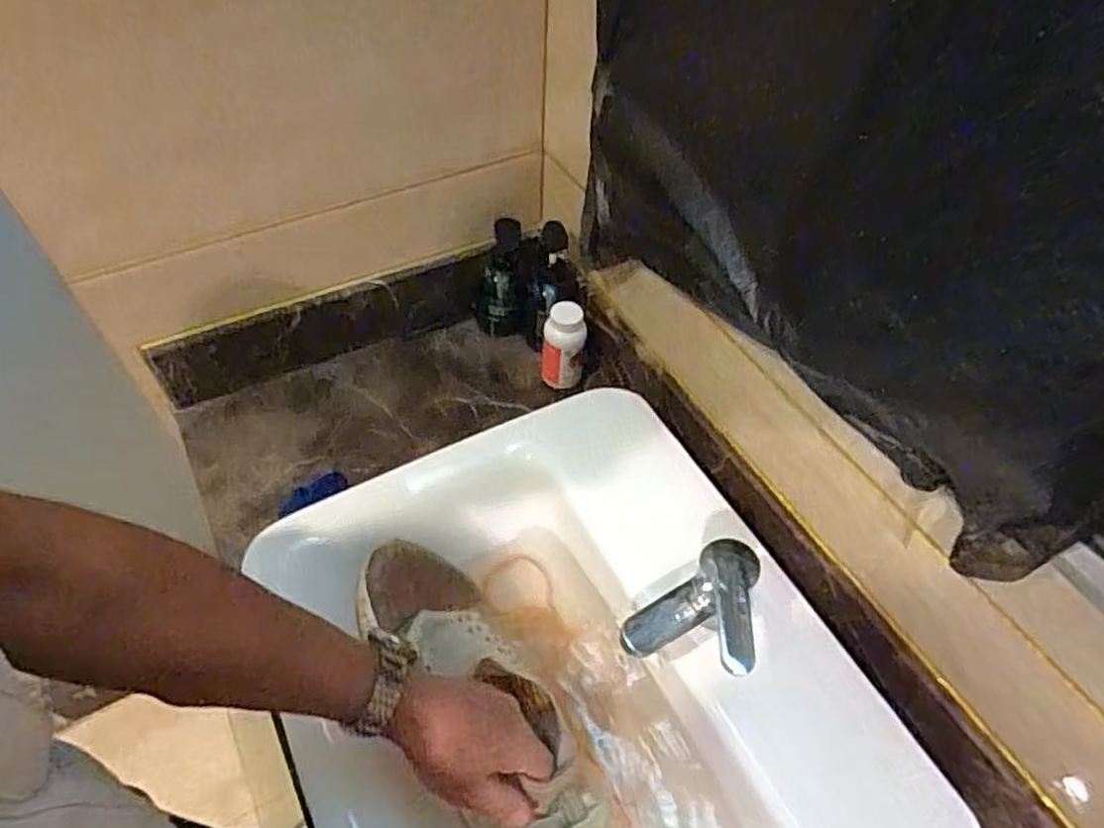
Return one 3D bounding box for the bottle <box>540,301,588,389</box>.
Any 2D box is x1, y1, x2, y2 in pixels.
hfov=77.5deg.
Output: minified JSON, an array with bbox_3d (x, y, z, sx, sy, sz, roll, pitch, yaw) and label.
[{"bbox_3d":[0.014,-0.087,0.888,0.057,0.114,0.044,7,51,3],"label":"bottle"}]

